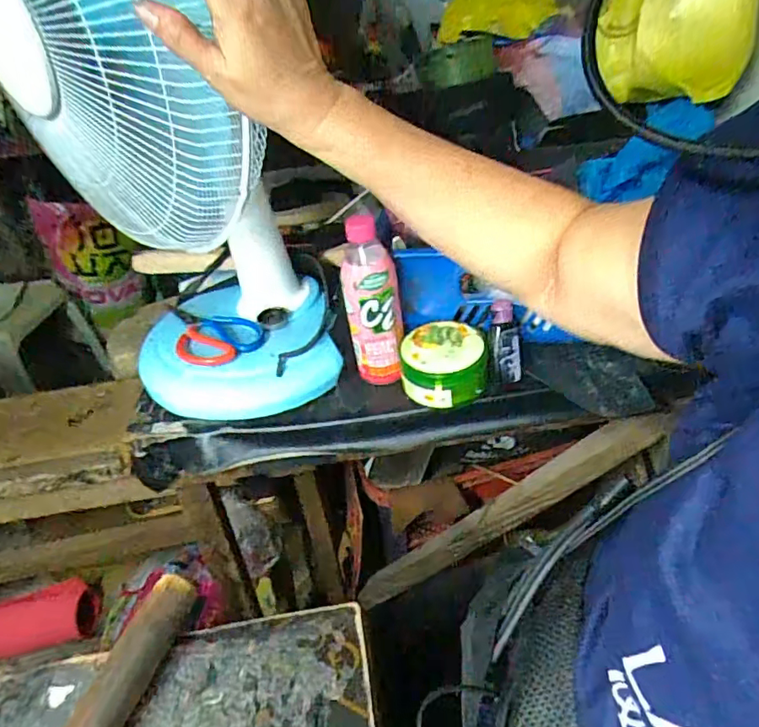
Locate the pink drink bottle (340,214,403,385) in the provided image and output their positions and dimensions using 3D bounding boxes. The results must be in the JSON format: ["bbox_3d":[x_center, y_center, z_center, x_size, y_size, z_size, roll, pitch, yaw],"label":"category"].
[{"bbox_3d":[-0.007,-0.067,0.606,0.063,0.196,0.051,-6,37,1],"label":"pink drink bottle"}]

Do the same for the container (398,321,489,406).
[{"bbox_3d":[0.076,0.000,0.625,0.100,0.057,0.097,-3,37,5],"label":"container"}]

